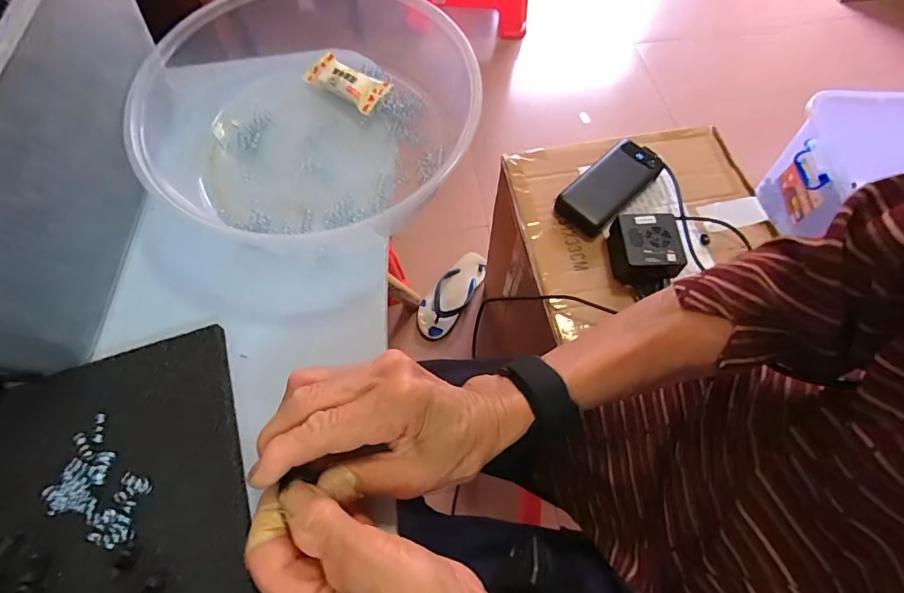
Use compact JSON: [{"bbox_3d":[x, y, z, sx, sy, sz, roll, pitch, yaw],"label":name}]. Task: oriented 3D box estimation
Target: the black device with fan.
[{"bbox_3d":[0.242,-0.061,0.567,0.073,0.057,0.079,1,65,2],"label":"black device with fan"}]

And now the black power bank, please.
[{"bbox_3d":[0.218,-0.155,0.631,0.074,0.027,0.160,41,72,18],"label":"black power bank"}]

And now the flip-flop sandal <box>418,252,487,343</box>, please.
[{"bbox_3d":[-0.001,-0.007,1.052,0.095,0.051,0.239,27,68,13],"label":"flip-flop sandal"}]

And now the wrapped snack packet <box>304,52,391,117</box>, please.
[{"bbox_3d":[-0.087,-0.179,0.376,0.073,0.014,0.032,34,70,16],"label":"wrapped snack packet"}]

